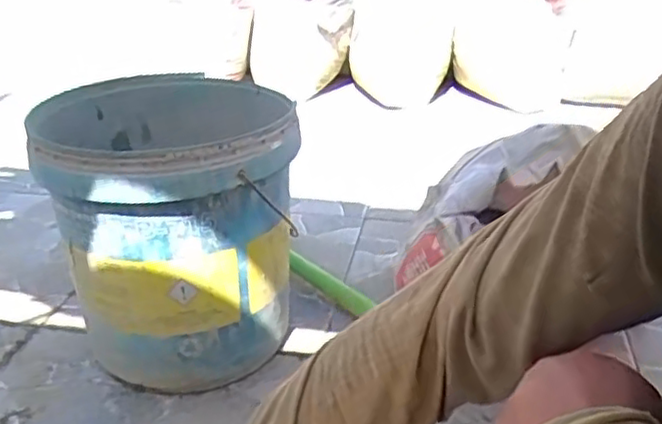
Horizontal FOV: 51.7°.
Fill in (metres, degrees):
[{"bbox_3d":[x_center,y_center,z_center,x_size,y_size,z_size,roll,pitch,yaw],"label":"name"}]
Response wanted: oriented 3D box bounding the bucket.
[{"bbox_3d":[-0.200,0.024,0.890,0.286,0.334,0.295,-4,26,-7],"label":"bucket"}]

